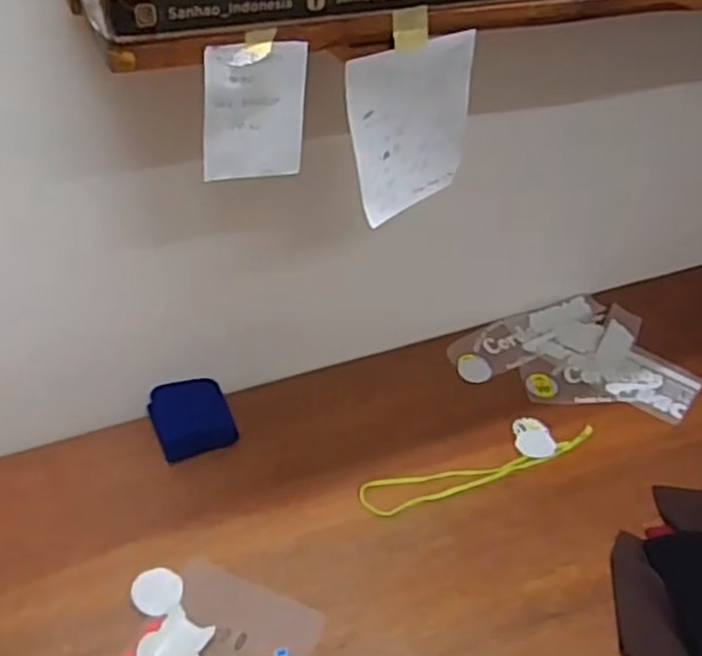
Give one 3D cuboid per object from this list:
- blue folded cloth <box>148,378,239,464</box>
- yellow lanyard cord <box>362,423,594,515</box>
[{"bbox_3d":[-0.237,0.131,1.093,0.109,0.026,0.120,-13,58,-20],"label":"blue folded cloth"},{"bbox_3d":[0.196,0.206,1.056,0.377,0.014,0.065,-10,31,-16],"label":"yellow lanyard cord"}]

